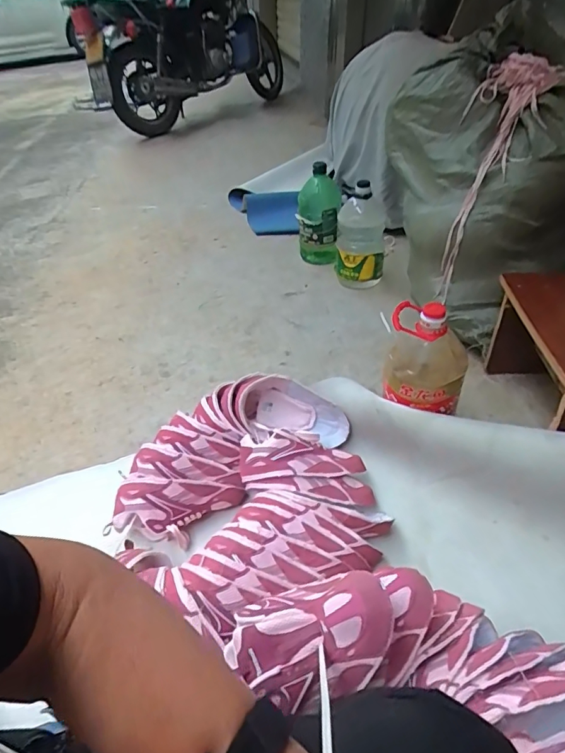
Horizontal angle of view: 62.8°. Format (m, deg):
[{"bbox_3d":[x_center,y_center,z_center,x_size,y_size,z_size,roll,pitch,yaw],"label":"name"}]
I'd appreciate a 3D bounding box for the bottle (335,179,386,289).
[{"bbox_3d":[0.255,-0.465,1.556,0.138,0.303,0.132,-15,42,-10],"label":"bottle"}]

